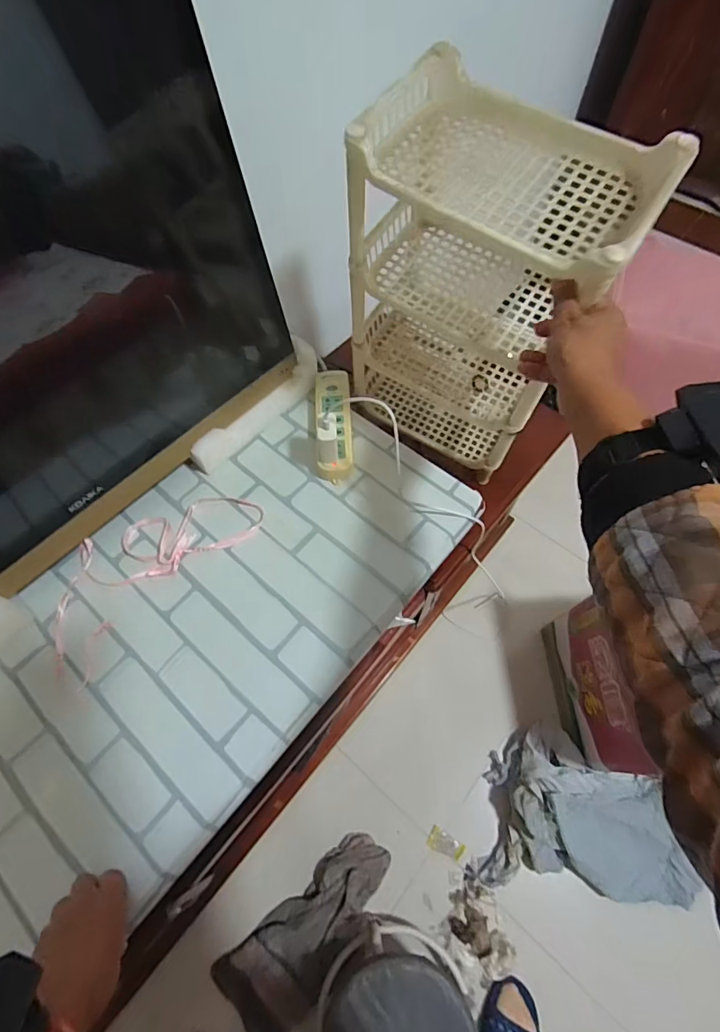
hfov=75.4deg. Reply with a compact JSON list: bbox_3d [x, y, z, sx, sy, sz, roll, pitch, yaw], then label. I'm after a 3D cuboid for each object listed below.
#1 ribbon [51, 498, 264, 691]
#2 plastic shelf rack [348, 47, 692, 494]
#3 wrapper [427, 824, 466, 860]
[{"bbox_3d":[-0.294,0.062,0.636,0.151,0.010,0.313,38,69,18],"label":"ribbon"},{"bbox_3d":[0.137,-0.245,0.610,0.265,0.438,0.170,35,69,13],"label":"plastic shelf rack"},{"bbox_3d":[0.183,0.699,0.991,0.075,0.009,0.039,28,66,14],"label":"wrapper"}]

